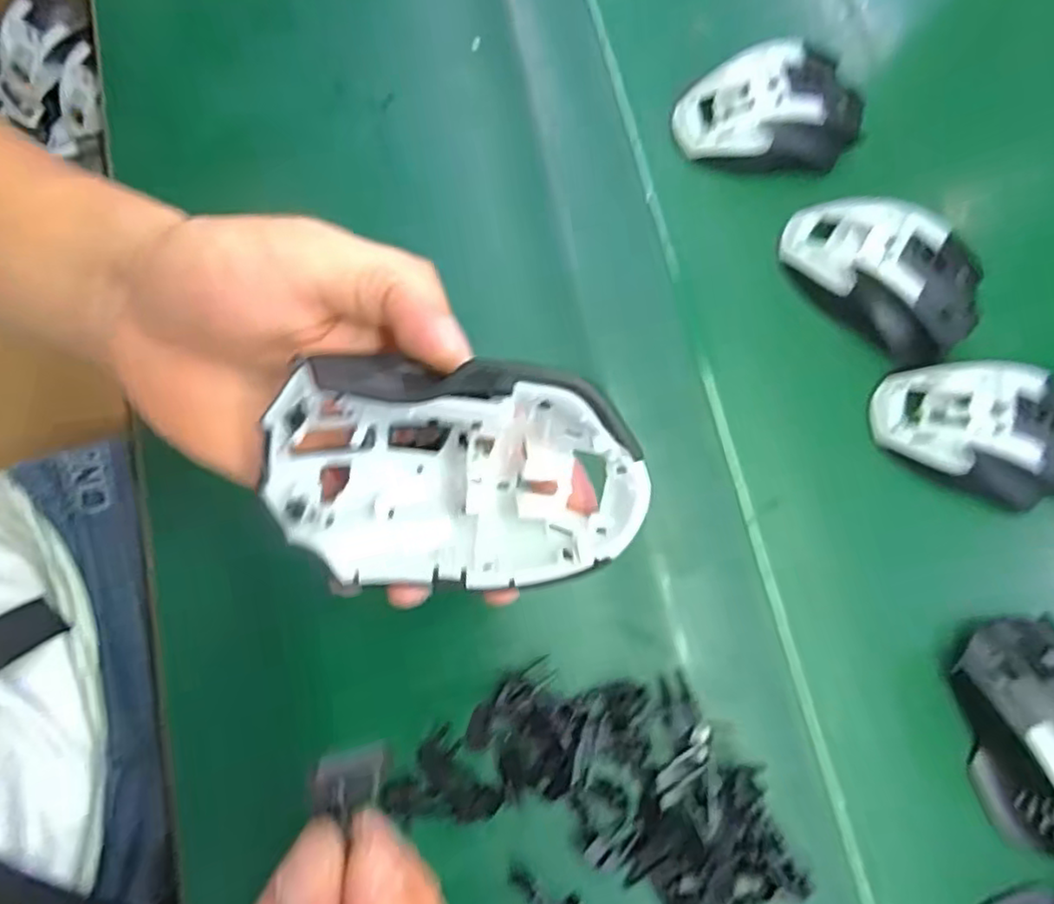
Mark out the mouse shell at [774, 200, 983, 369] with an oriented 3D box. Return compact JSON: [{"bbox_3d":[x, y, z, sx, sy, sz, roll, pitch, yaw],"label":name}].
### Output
[{"bbox_3d":[0.206,-0.106,0.384,0.118,0.039,0.074,34,74,5],"label":"mouse shell"}]

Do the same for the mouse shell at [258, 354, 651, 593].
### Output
[{"bbox_3d":[-0.021,0.002,0.213,0.113,0.074,0.037,1,33,-1],"label":"mouse shell"}]

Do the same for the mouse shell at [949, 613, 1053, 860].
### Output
[{"bbox_3d":[0.255,0.142,0.325,0.070,0.042,0.112,-8,76,-7],"label":"mouse shell"}]

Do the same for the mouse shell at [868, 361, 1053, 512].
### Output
[{"bbox_3d":[0.252,-0.009,0.366,0.115,0.043,0.068,15,75,-1],"label":"mouse shell"}]

